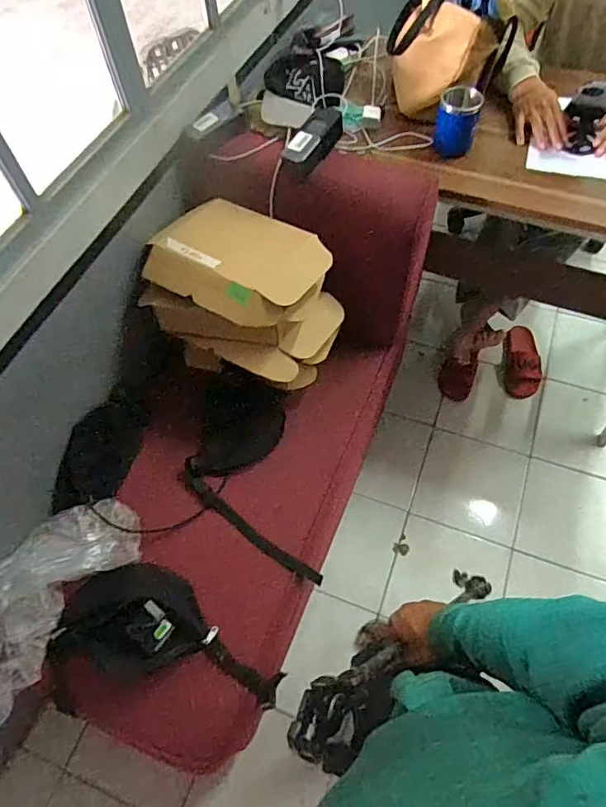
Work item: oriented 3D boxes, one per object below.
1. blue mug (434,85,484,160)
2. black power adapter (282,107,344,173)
[{"bbox_3d":[0.321,-0.589,1.067,0.085,0.113,0.083,7,61,7],"label":"blue mug"},{"bbox_3d":[0.021,-0.536,1.034,0.067,0.050,0.152,37,82,21],"label":"black power adapter"}]

